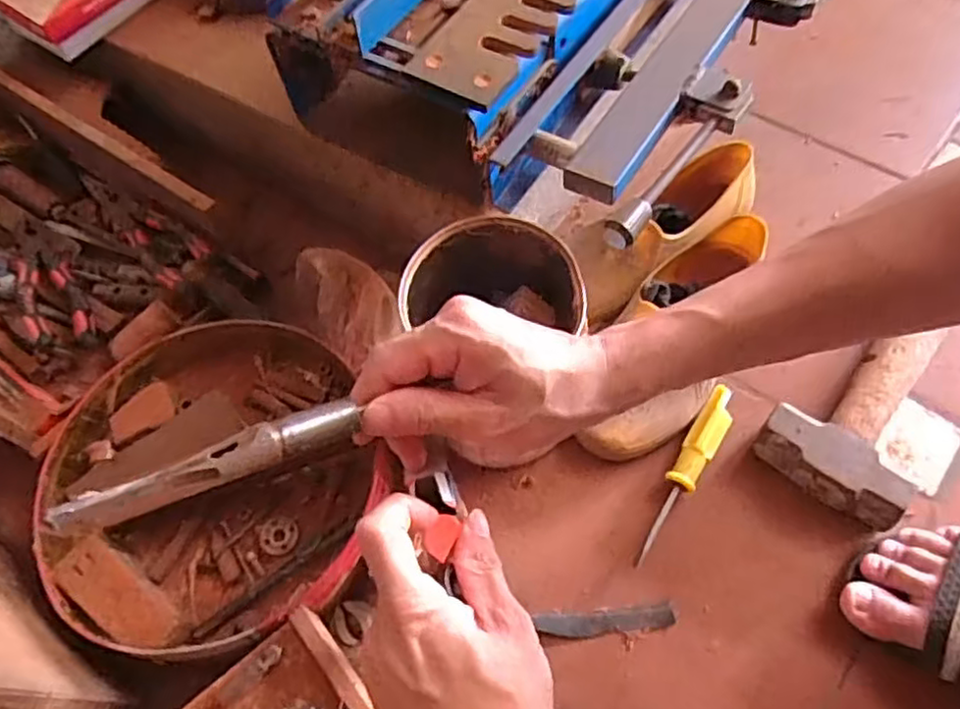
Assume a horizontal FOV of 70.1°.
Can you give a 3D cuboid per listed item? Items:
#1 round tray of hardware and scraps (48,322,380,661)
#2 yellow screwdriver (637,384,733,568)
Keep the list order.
[{"bbox_3d":[-0.212,0.094,0.551,0.260,0.069,0.266,-21,61,-6],"label":"round tray of hardware and scraps"},{"bbox_3d":[0.165,0.097,0.554,0.025,0.024,0.162,30,71,15],"label":"yellow screwdriver"}]

